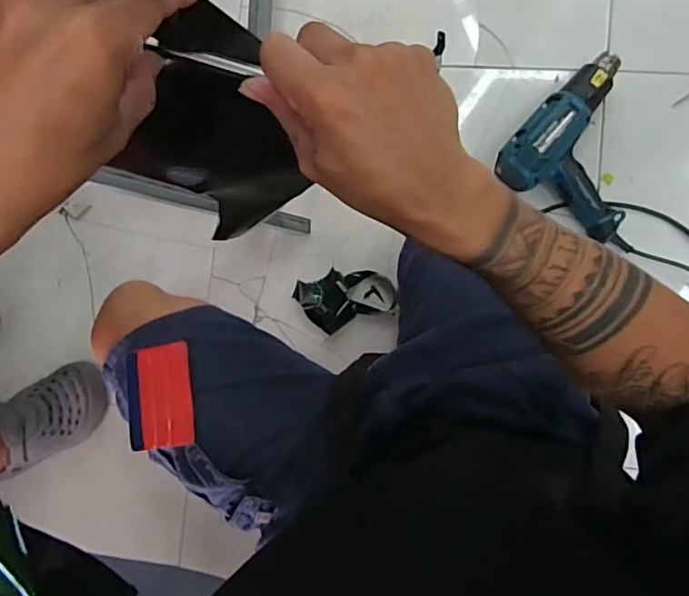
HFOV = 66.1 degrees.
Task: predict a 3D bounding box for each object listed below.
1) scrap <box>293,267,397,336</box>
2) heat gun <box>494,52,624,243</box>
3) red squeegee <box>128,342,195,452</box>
[{"bbox_3d":[-0.001,-0.004,0.833,0.146,0.035,0.095,-23,84,6],"label":"scrap"},{"bbox_3d":[0.365,-0.216,0.781,0.204,0.068,0.215,41,92,8],"label":"heat gun"},{"bbox_3d":[-0.185,0.099,0.532,0.069,0.006,0.101,-10,80,12],"label":"red squeegee"}]

